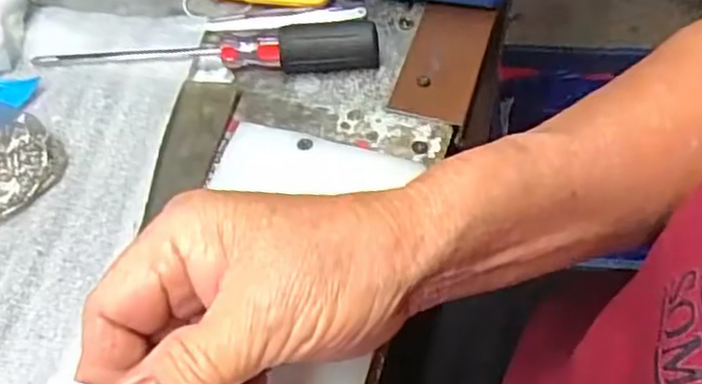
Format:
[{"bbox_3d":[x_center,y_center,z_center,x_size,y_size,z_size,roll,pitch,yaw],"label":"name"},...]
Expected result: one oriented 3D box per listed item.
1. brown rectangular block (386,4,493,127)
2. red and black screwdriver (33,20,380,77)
[{"bbox_3d":[0.048,-0.071,0.350,0.038,0.011,0.077,15,56,10],"label":"brown rectangular block"},{"bbox_3d":[-0.074,-0.072,0.344,0.172,0.021,0.020,-1,55,-1],"label":"red and black screwdriver"}]

